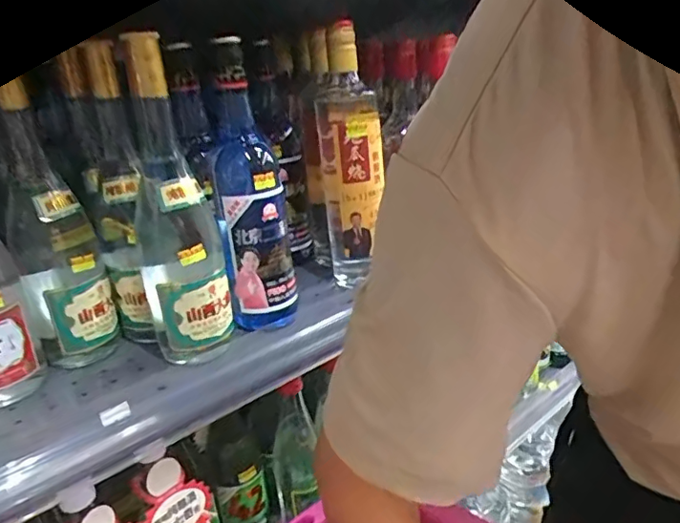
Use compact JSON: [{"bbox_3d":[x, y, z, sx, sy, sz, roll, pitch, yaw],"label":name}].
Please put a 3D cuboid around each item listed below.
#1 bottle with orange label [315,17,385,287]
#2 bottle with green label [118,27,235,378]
[{"bbox_3d":[0.013,-0.107,0.583,0.069,0.253,0.064,-4,22,0],"label":"bottle with orange label"},{"bbox_3d":[-0.144,-0.048,0.465,0.067,0.259,0.078,-13,24,-21],"label":"bottle with green label"}]

